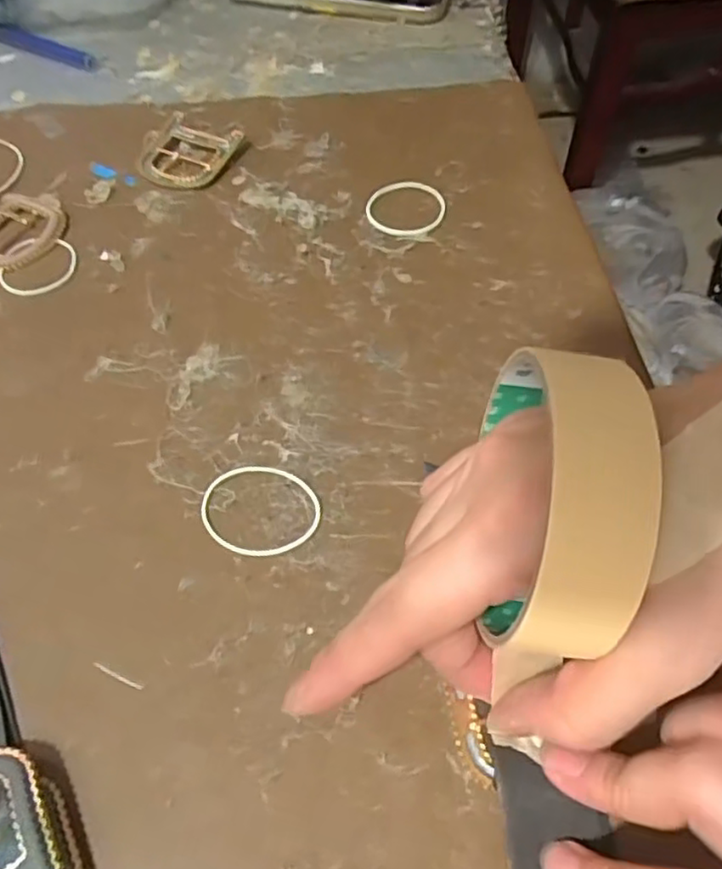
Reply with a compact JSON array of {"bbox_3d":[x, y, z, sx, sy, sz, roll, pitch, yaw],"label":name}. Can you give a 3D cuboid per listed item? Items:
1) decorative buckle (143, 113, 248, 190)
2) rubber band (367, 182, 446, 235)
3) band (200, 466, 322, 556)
[{"bbox_3d":[-0.096,-0.157,0.365,0.049,0.006,0.054,13,58,10],"label":"decorative buckle"},{"bbox_3d":[0.023,-0.117,0.339,0.039,0.004,0.041,-1,57,1],"label":"rubber band"},{"bbox_3d":[-0.038,0.028,0.247,0.045,0.004,0.036,12,58,9],"label":"band"}]

